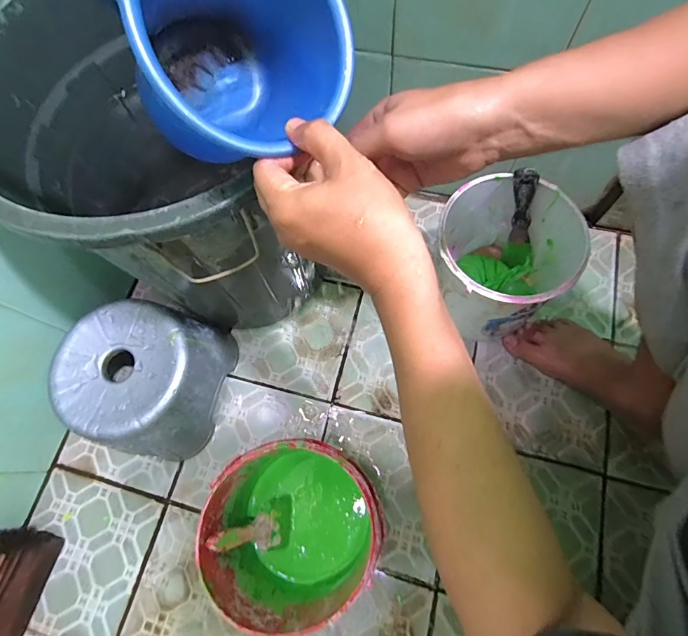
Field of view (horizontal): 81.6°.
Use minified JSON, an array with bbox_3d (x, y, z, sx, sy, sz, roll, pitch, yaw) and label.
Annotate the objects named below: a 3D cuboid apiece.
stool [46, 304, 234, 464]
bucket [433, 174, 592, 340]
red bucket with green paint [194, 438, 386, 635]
[{"bbox_3d":[-0.288,0.087,0.583,0.196,0.130,0.192,11,72,6],"label":"stool"},{"bbox_3d":[0.216,-0.078,0.567,0.171,0.170,0.188,32,76,14],"label":"bucket"},{"bbox_3d":[-0.054,0.243,0.484,0.174,0.193,0.175,-1,72,2],"label":"red bucket with green paint"}]

